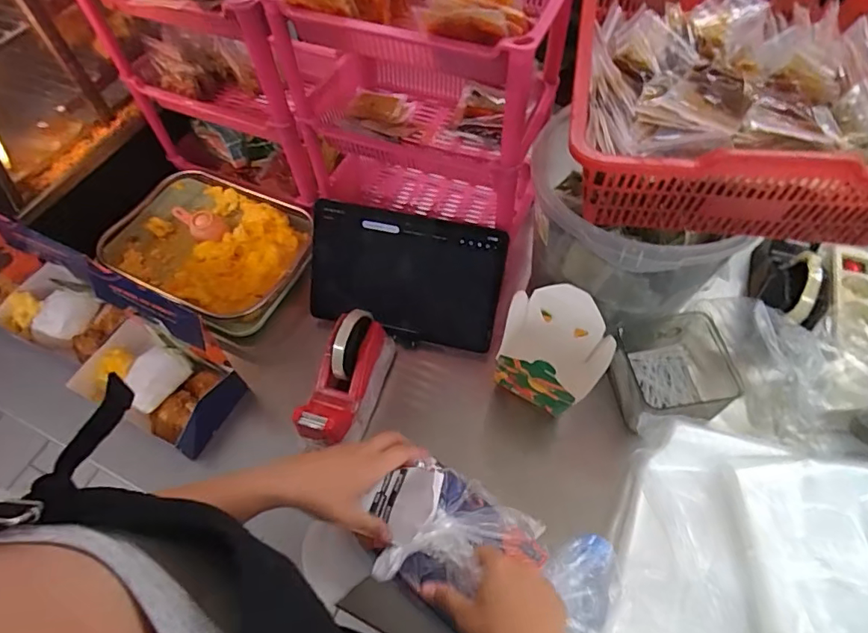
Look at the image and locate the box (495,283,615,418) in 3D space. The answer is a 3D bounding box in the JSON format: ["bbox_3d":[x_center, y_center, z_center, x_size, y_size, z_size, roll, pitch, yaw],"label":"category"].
[{"bbox_3d":[0.143,0.047,0.627,0.125,0.127,0.126,17,60,13],"label":"box"}]

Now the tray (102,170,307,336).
[{"bbox_3d":[-0.345,-0.114,0.786,0.320,0.061,0.224,26,63,18],"label":"tray"}]

